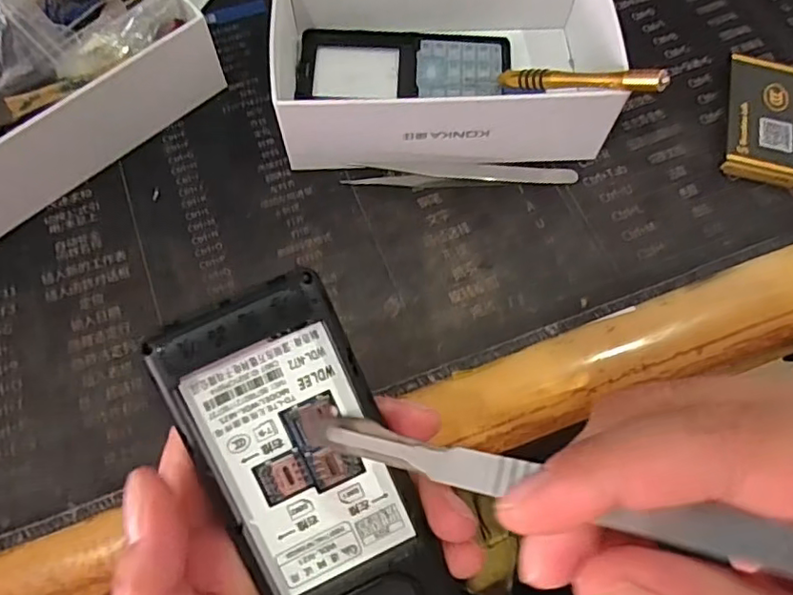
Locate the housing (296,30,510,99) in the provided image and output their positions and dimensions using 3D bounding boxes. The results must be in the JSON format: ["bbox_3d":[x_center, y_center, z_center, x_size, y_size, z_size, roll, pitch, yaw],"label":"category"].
[{"bbox_3d":[0.004,-0.139,0.352,0.124,0.008,0.048,2,69,-1],"label":"housing"}]

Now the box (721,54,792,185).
[{"bbox_3d":[0.215,-0.104,0.343,0.044,0.012,0.080,14,69,3],"label":"box"}]

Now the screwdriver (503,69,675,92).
[{"bbox_3d":[0.091,-0.111,0.301,0.094,0.010,0.010,20,65,42],"label":"screwdriver"}]

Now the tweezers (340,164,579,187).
[{"bbox_3d":[0.037,-0.068,0.325,0.126,0.011,0.009,-1,69,-2],"label":"tweezers"}]

